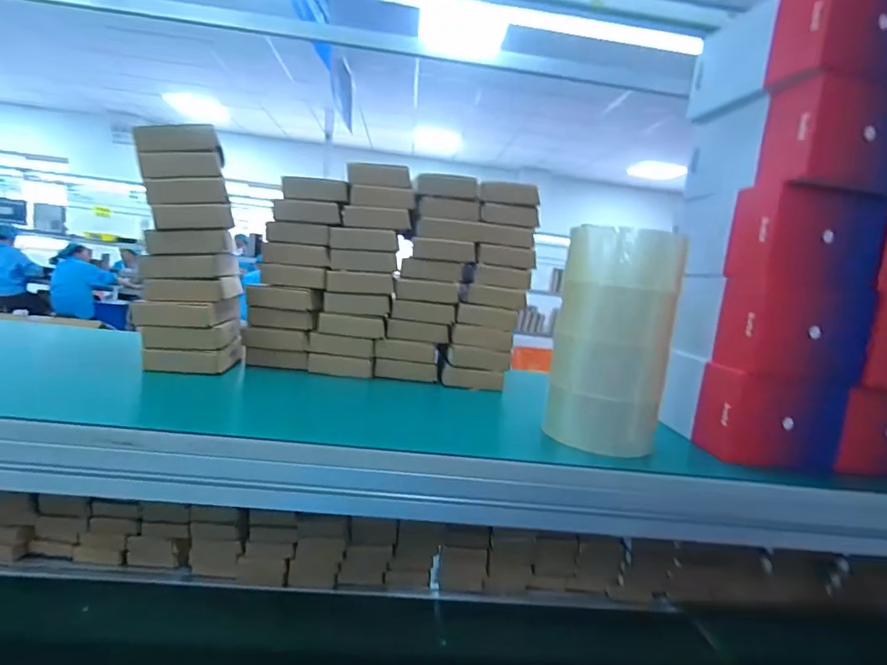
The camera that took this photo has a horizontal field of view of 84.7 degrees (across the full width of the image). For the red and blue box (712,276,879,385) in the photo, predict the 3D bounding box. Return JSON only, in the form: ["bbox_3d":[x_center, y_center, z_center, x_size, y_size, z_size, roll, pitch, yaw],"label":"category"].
[{"bbox_3d":[0.333,-0.003,0.471,0.119,0.082,0.064,5,8,-9],"label":"red and blue box"}]

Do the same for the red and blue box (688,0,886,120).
[{"bbox_3d":[0.360,-0.281,0.506,0.115,0.093,0.185,4,8,-15],"label":"red and blue box"}]

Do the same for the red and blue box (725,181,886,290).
[{"bbox_3d":[0.347,-0.090,0.469,0.118,0.083,0.061,5,8,-9],"label":"red and blue box"}]

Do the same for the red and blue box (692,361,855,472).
[{"bbox_3d":[0.320,0.082,0.481,0.112,0.082,0.059,6,8,-4],"label":"red and blue box"}]

